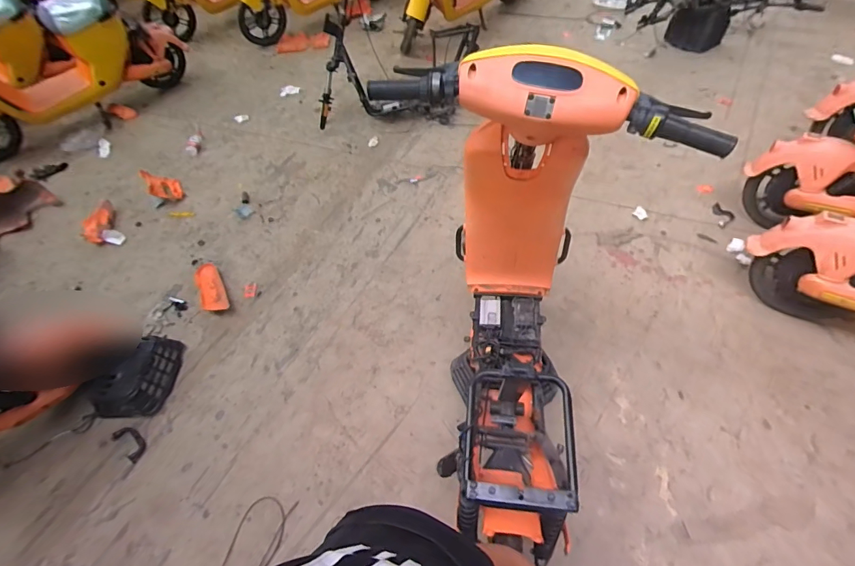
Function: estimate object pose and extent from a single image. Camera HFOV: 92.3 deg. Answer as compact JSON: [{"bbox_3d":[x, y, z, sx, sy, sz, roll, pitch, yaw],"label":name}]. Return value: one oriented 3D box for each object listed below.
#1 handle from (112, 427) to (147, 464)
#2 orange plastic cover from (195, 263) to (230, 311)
[{"bbox_3d":[-0.955,0.513,1.326,0.128,0.022,0.072,34,66,22],"label":"handle"},{"bbox_3d":[-0.845,0.020,1.602,0.097,0.029,0.199,-23,78,-11],"label":"orange plastic cover"}]

